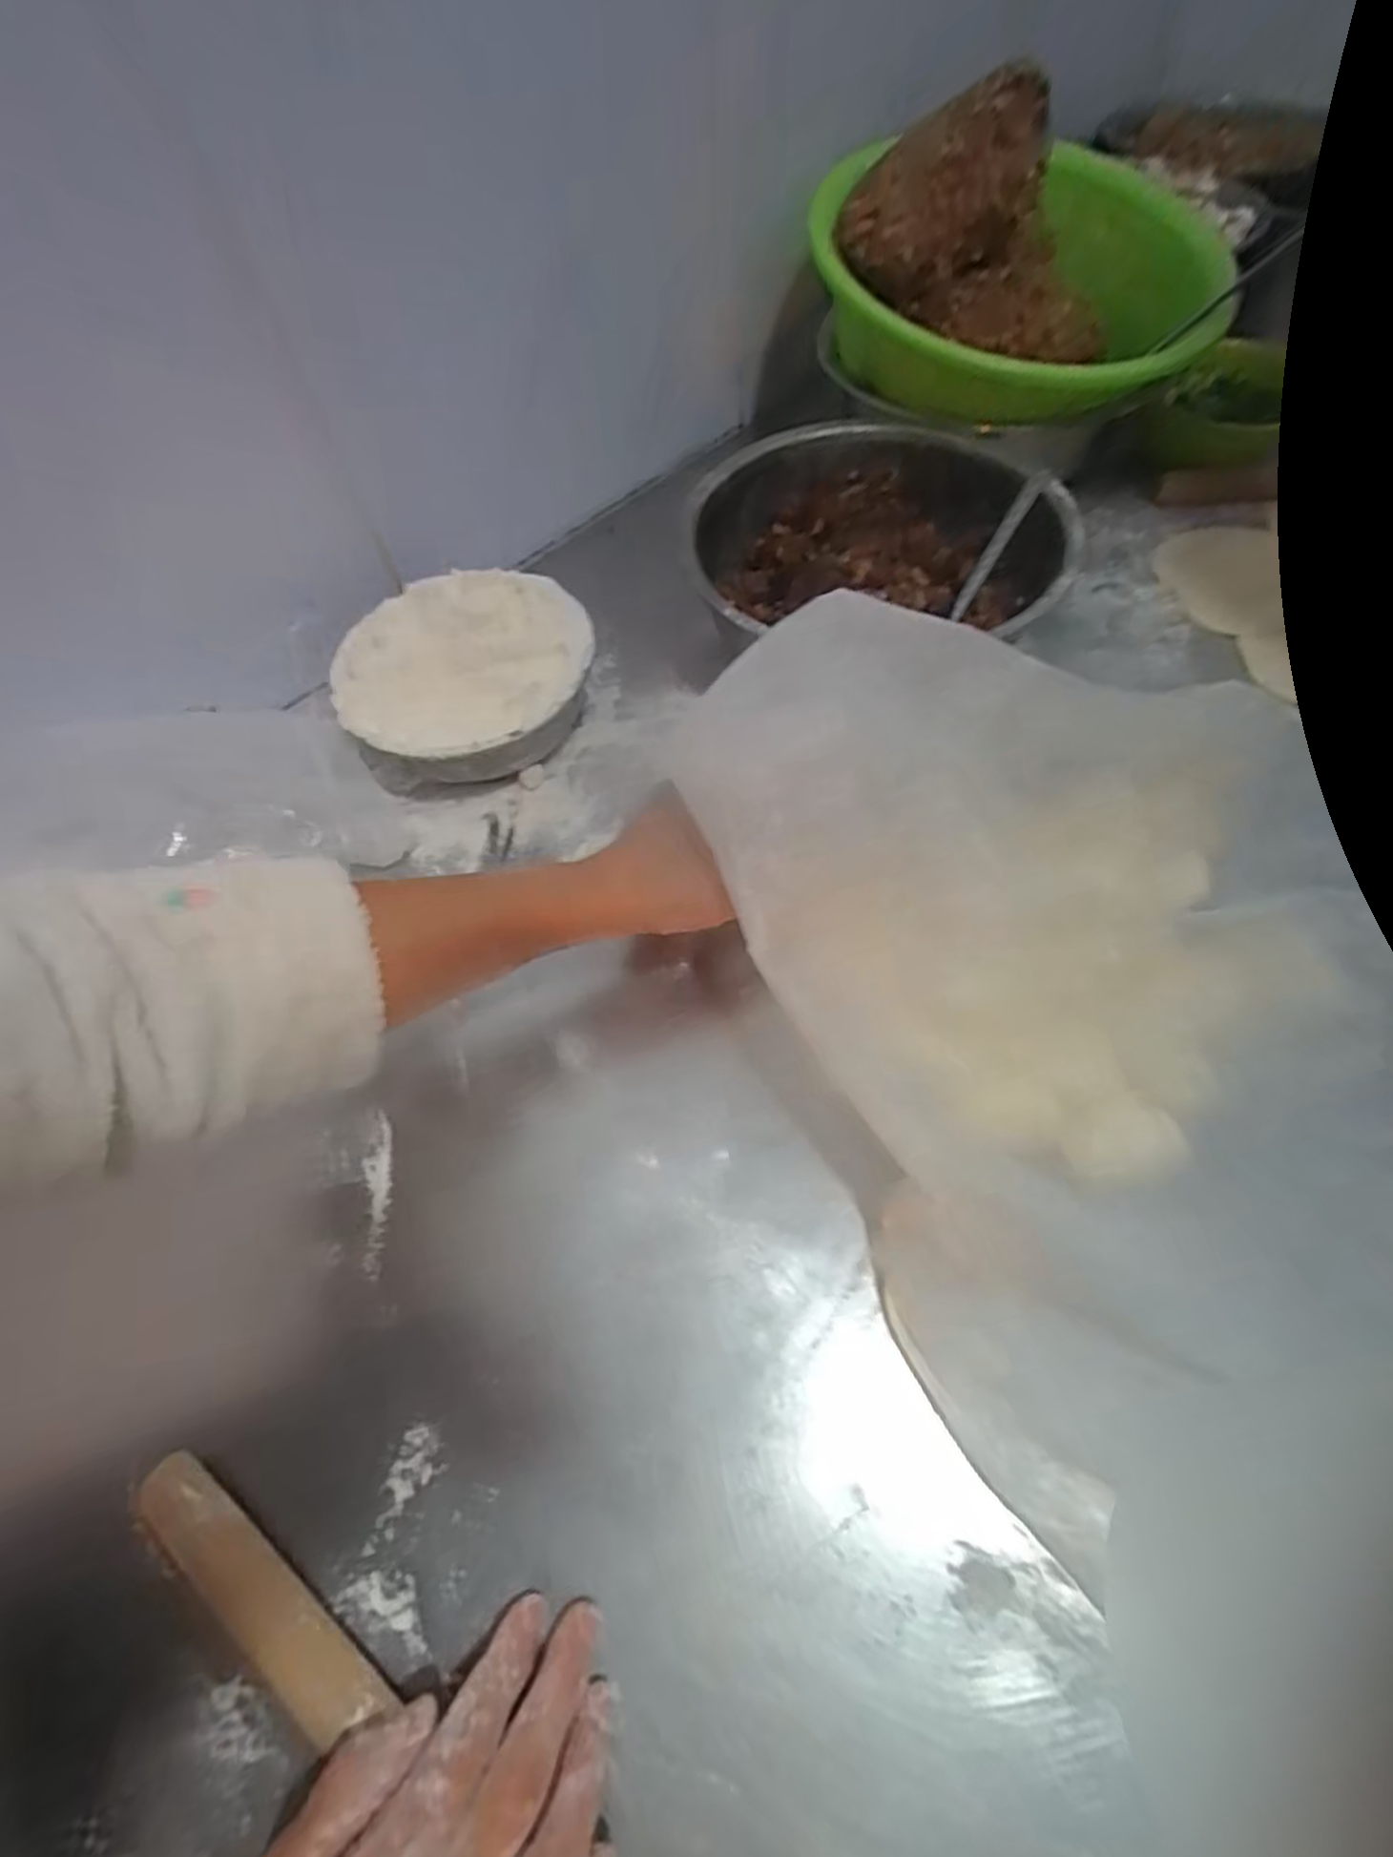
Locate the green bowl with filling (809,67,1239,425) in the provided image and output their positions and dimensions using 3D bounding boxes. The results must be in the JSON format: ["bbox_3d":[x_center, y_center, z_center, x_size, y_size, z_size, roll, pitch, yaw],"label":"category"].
[{"bbox_3d":[0.260,-0.545,0.592,0.318,0.152,0.297,-2,60,3],"label":"green bowl with filling"}]

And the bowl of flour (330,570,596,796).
[{"bbox_3d":[-0.153,-0.166,0.510,0.173,0.083,0.150,-41,66,-18],"label":"bowl of flour"}]

